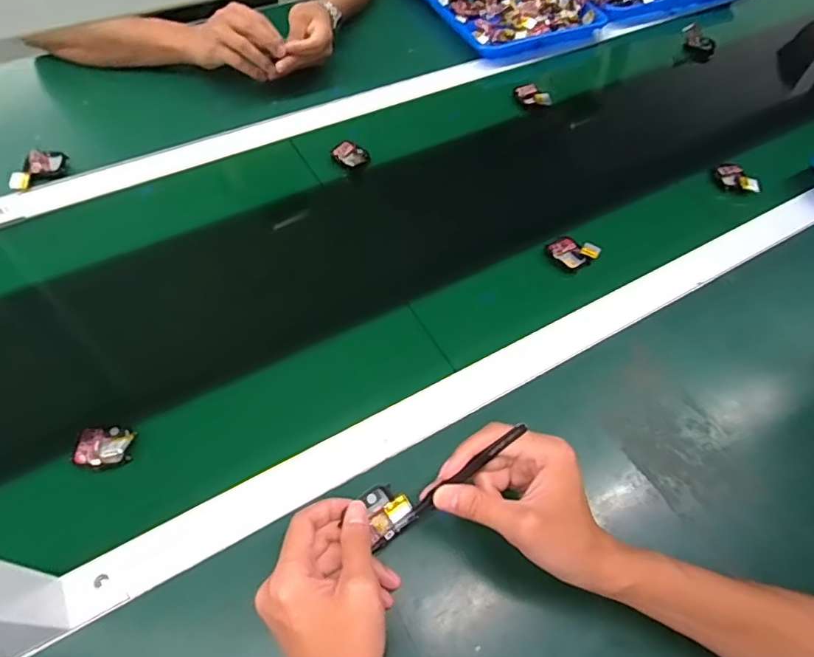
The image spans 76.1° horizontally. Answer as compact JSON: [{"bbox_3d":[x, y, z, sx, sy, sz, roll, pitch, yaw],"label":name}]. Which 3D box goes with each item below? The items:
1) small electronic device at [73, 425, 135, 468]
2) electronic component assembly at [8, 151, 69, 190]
[{"bbox_3d":[-0.259,0.100,0.443,0.047,0.012,0.035,-8,58,-9],"label":"small electronic device"},{"bbox_3d":[-0.439,-0.188,0.621,0.067,0.032,0.025,-35,65,-23],"label":"electronic component assembly"}]

